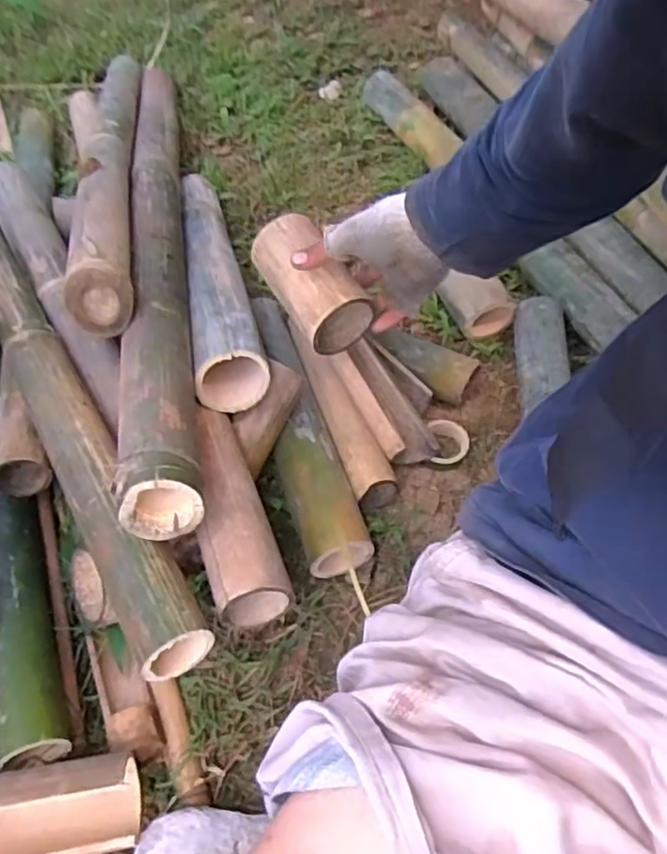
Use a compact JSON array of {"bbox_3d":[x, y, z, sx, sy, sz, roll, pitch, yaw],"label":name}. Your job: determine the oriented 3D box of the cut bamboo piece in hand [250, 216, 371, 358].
[{"bbox_3d":[-0.023,-0.145,0.686,0.068,0.085,0.126,-29,58,-16],"label":"cut bamboo piece in hand"}]

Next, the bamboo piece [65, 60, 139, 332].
[{"bbox_3d":[-0.332,-0.427,1.020,0.070,0.062,1.008,-13,40,-5],"label":"bamboo piece"}]

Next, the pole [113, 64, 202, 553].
[{"bbox_3d":[-0.243,-0.312,0.926,0.063,0.071,1.147,-12,42,-4],"label":"pole"}]

